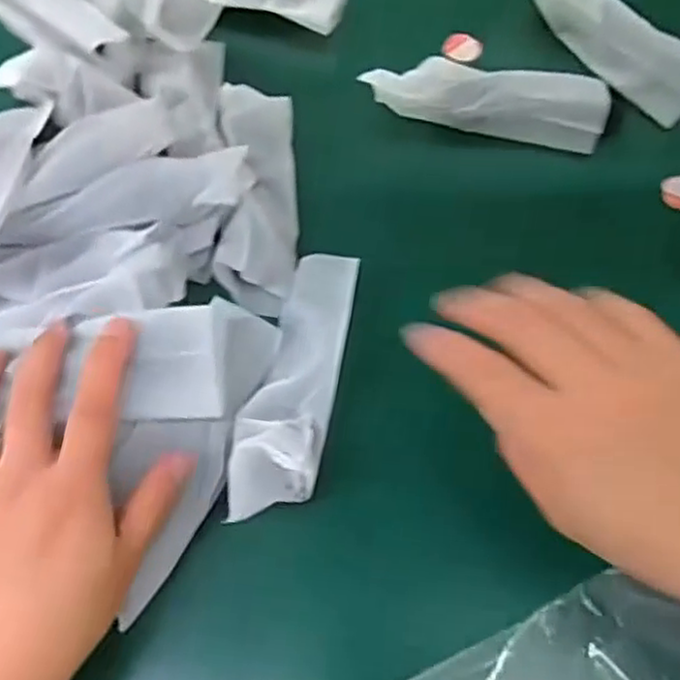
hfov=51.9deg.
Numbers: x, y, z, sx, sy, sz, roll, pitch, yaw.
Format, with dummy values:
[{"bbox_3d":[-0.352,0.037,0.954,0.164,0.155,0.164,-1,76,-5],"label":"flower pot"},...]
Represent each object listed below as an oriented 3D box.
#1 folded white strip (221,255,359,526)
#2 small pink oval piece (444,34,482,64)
[{"bbox_3d":[-0.021,0.017,0.345,0.040,0.025,0.139,10,67,5],"label":"folded white strip"},{"bbox_3d":[0.083,-0.197,0.470,0.025,0.005,0.022,42,74,17],"label":"small pink oval piece"}]

